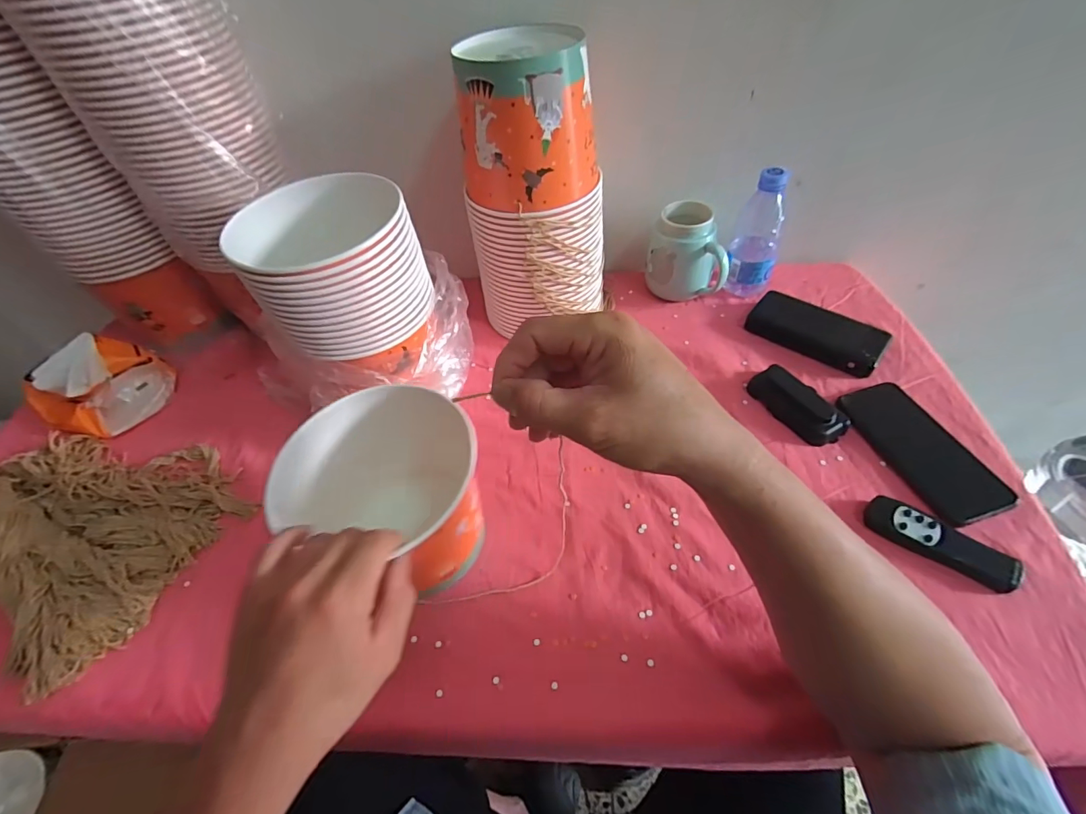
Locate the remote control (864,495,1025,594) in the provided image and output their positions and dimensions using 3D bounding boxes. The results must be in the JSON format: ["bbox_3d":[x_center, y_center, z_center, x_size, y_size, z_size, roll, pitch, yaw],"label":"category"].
[{"bbox_3d":[0.355,0.120,0.416,0.114,0.016,0.040,30,60,27],"label":"remote control"}]

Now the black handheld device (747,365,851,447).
[{"bbox_3d":[0.283,-0.006,0.520,0.045,0.022,0.107,-24,52,-13],"label":"black handheld device"}]

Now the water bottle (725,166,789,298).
[{"bbox_3d":[0.283,-0.224,0.611,0.063,0.152,0.051,16,54,19],"label":"water bottle"}]

